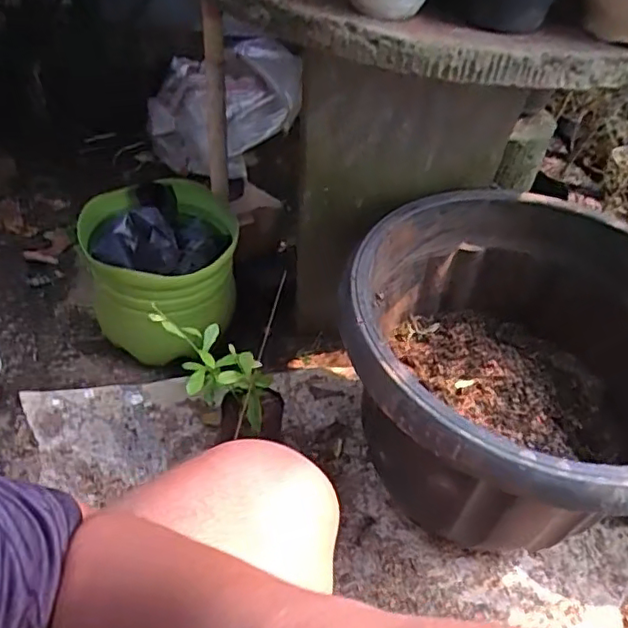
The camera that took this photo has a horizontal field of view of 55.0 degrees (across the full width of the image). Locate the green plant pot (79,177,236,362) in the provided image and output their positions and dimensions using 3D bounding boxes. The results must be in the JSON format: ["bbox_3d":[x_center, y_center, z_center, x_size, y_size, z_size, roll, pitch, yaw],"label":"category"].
[{"bbox_3d":[-0.255,-0.074,1.031,0.234,0.269,0.251,-7,47,-14],"label":"green plant pot"}]

